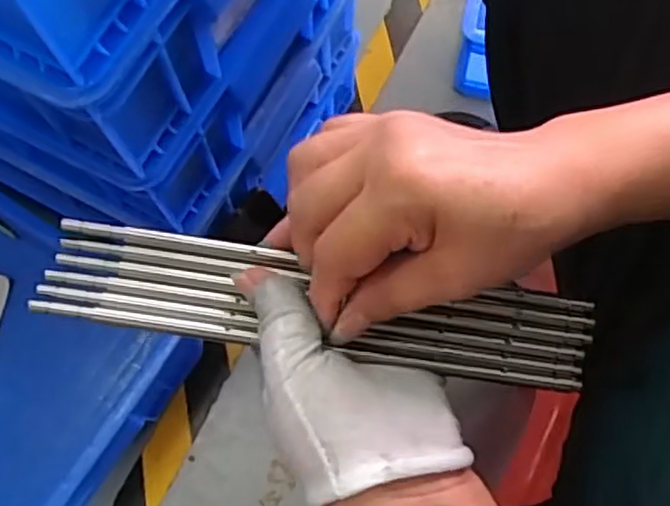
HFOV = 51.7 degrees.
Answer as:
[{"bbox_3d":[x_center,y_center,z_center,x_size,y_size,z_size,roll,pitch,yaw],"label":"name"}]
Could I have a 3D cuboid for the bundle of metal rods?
[{"bbox_3d":[-0.005,0.024,0.322,0.251,0.007,0.046,8,71,-4],"label":"bundle of metal rods"}]

